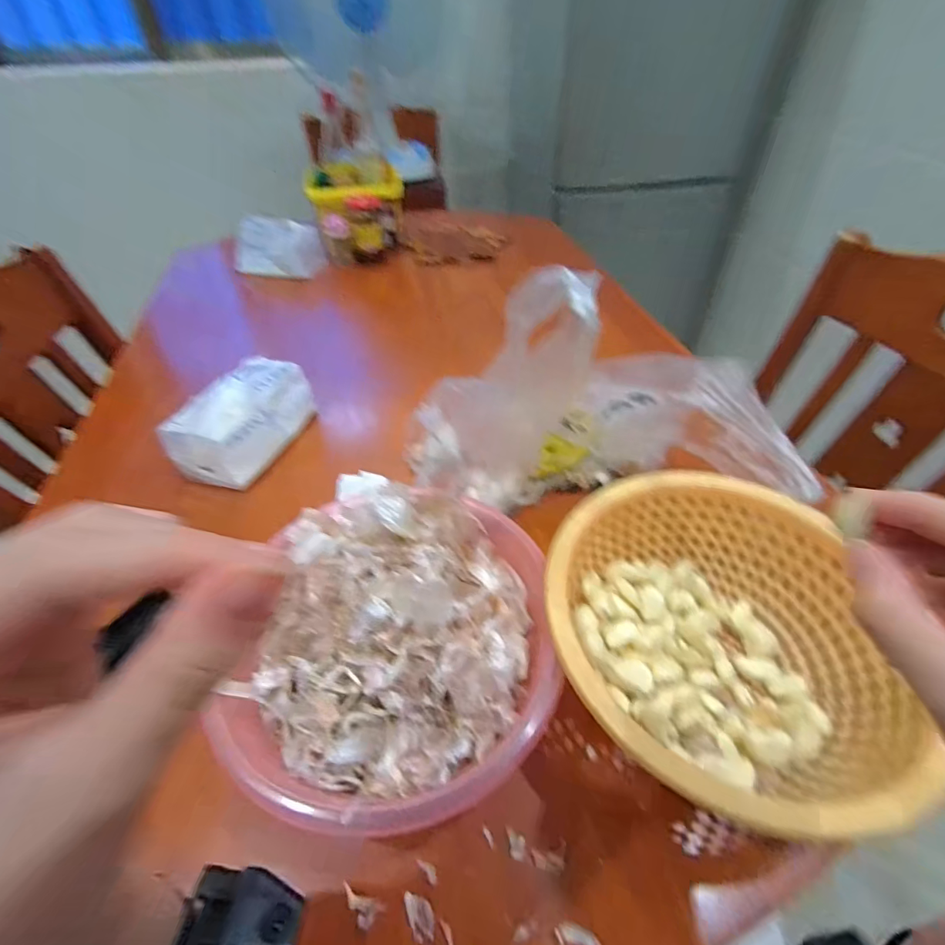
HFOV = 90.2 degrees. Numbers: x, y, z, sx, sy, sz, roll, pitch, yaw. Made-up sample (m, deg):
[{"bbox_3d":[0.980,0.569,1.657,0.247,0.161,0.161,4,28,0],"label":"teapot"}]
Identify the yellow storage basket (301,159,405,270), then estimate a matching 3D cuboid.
[{"bbox_3d":[-0.238,-0.545,0.986,0.191,0.144,0.184,-9,46,-8],"label":"yellow storage basket"}]

